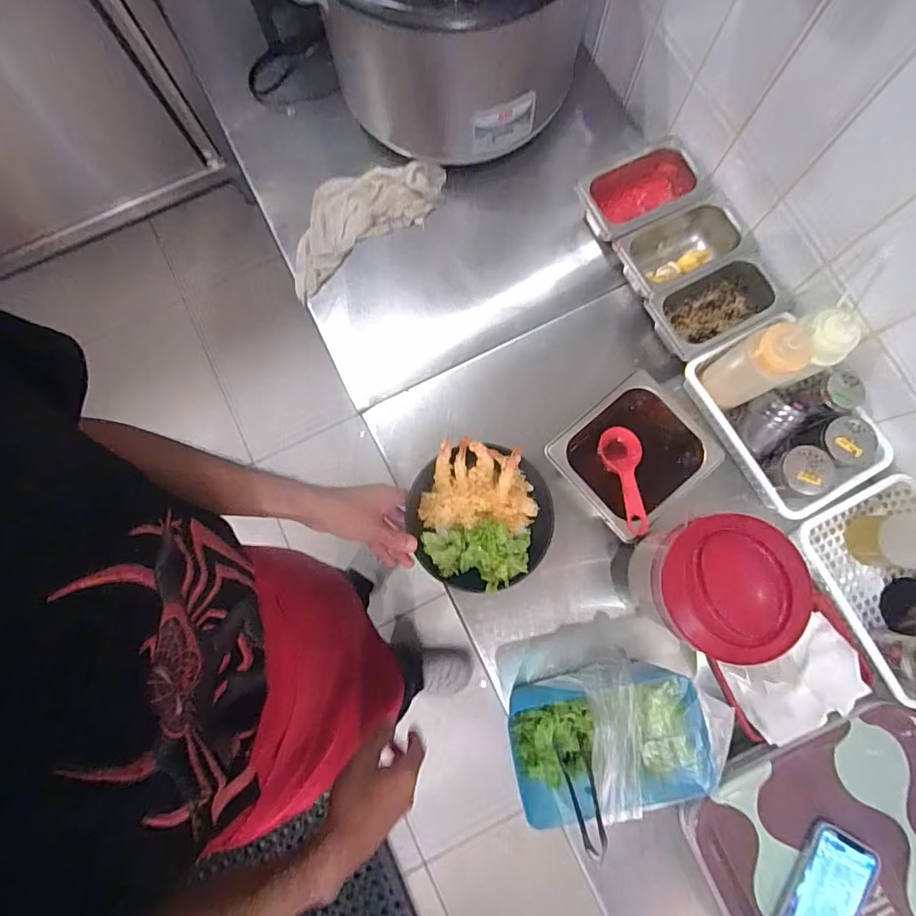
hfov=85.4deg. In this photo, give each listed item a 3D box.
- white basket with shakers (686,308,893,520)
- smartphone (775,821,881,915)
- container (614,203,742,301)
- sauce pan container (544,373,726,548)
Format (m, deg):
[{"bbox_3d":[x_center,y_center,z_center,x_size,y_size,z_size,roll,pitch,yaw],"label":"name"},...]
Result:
[{"bbox_3d":[0.430,-0.068,0.600,0.151,0.153,0.239,-30,81,-5],"label":"white basket with shakers"},{"bbox_3d":[0.414,0.496,0.557,0.081,0.018,0.147,25,82,7],"label":"smartphone"},{"bbox_3d":[0.316,-0.295,0.717,0.171,0.071,0.102,-24,80,-4],"label":"container"},{"bbox_3d":[0.231,0.002,0.700,0.177,0.122,0.161,-39,82,-6],"label":"sauce pan container"}]

